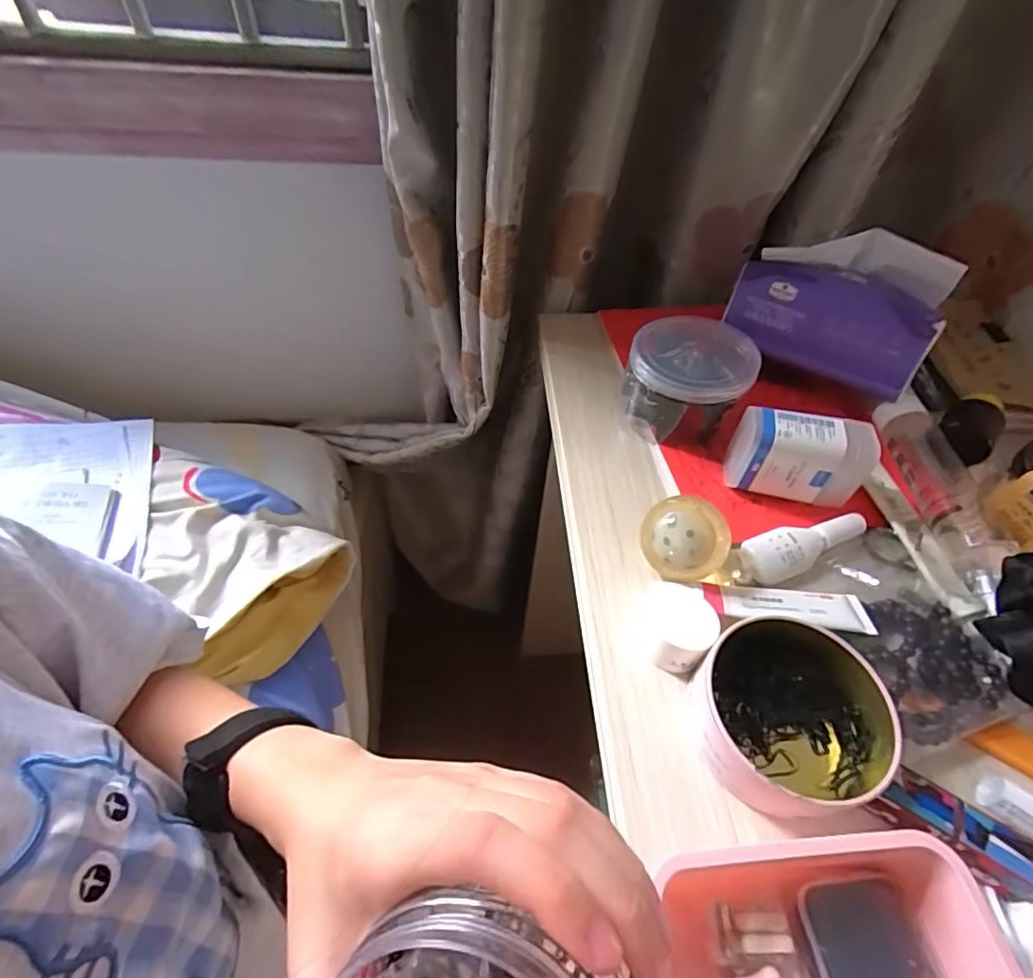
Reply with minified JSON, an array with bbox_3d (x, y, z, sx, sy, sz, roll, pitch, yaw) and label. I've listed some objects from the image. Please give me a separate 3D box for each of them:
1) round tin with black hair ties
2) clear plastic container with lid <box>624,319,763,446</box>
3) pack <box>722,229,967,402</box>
[{"bbox_3d":[0.155,0.125,0.300,0.108,0.044,0.089,5,51,1],"label":"round tin with black hair ties"},{"bbox_3d":[0.135,-0.087,0.440,0.091,0.069,0.076,9,51,3],"label":"clear plastic container with lid"},{"bbox_3d":[0.257,-0.146,0.448,0.148,0.107,0.062,26,54,17],"label":"pack"}]

